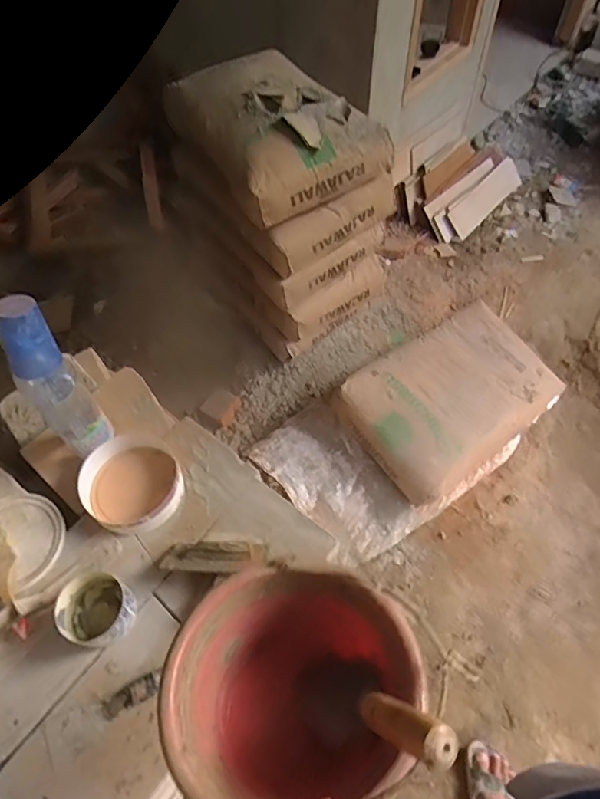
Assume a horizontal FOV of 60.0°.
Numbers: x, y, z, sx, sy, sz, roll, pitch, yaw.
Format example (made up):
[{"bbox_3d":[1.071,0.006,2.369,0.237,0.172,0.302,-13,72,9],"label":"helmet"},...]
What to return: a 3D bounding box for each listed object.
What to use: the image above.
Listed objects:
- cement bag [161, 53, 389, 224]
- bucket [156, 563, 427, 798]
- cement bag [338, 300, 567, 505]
[{"bbox_3d":[-0.082,-0.702,1.303,0.373,0.141,0.559,-25,58,-15],"label":"cement bag"},{"bbox_3d":[-0.004,0.314,0.568,0.250,0.212,0.223,-7,54,-1],"label":"bucket"},{"bbox_3d":[0.424,-0.030,1.415,0.593,0.112,0.374,-34,61,-20],"label":"cement bag"}]

